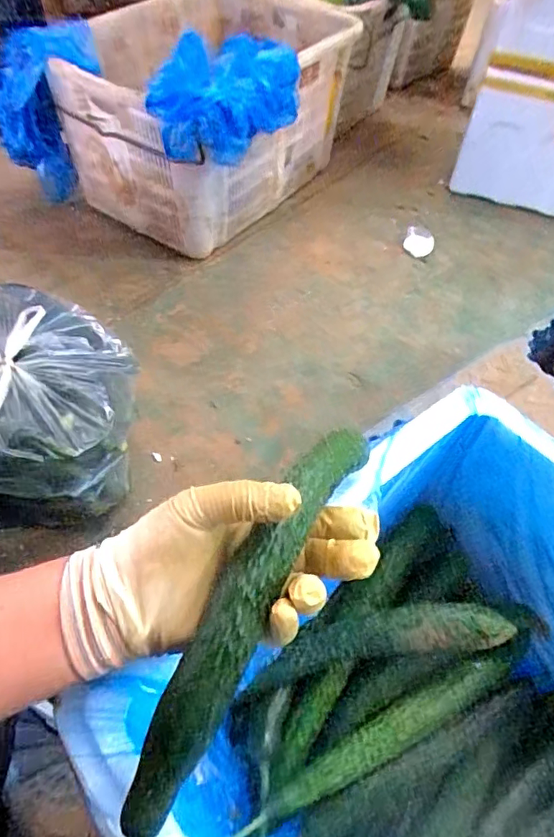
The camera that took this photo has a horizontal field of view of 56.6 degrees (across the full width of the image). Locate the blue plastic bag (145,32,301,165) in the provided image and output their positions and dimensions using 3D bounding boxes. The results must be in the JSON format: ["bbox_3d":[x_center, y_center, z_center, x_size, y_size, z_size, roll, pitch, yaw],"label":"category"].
[{"bbox_3d":[-0.077,-0.588,0.965,0.116,0.203,0.360,32,42,17],"label":"blue plastic bag"}]

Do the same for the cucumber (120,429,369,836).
[{"bbox_3d":[-0.013,0.099,0.279,0.031,0.052,0.248,26,66,14],"label":"cucumber"}]

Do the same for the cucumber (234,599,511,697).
[{"bbox_3d":[0.082,0.189,0.437,0.215,0.030,0.043,-15,55,6],"label":"cucumber"}]

